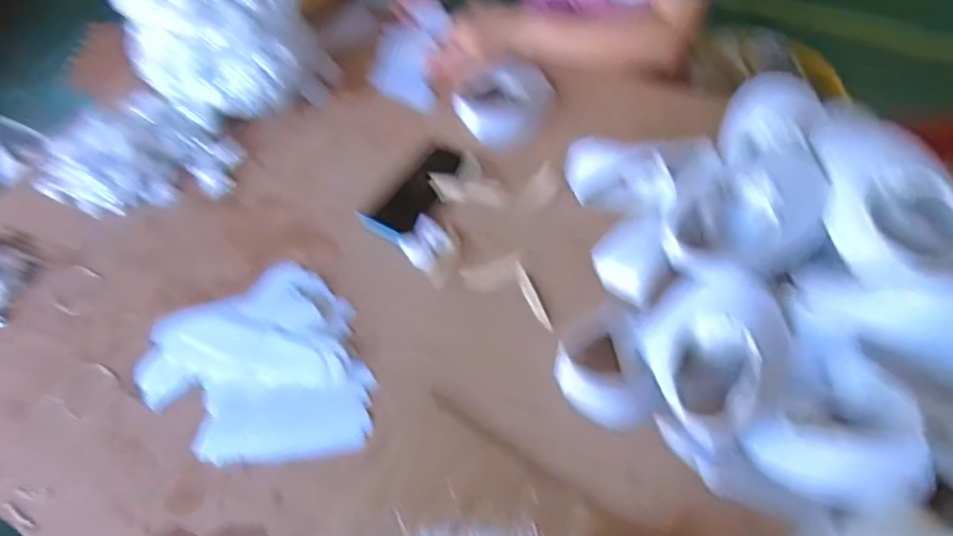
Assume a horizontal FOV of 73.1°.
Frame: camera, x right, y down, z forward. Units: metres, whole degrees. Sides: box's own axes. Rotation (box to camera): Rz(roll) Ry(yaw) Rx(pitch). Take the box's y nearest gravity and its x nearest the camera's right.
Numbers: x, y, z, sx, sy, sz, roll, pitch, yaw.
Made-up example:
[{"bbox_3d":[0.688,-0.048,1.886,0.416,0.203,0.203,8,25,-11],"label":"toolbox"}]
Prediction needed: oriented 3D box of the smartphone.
[{"bbox_3d":[-0.075,-0.098,0.791,0.062,0.014,0.153,29,62,21],"label":"smartphone"}]

